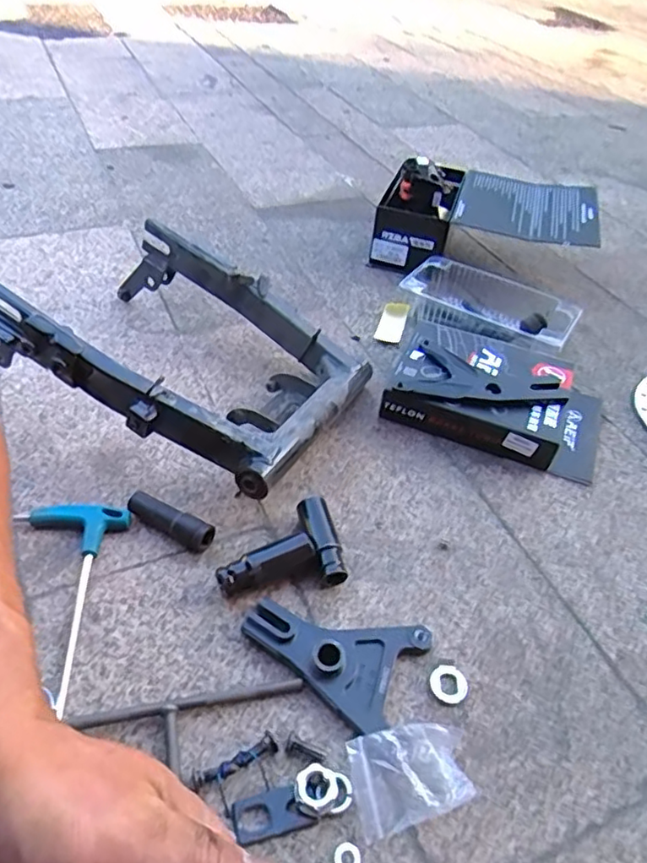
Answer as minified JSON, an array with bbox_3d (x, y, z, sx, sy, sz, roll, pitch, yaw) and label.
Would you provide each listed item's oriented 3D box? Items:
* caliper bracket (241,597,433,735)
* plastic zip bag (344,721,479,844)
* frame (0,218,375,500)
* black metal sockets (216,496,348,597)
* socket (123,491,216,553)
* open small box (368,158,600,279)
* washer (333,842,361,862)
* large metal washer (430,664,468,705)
[{"bbox_3d":[0.007,0.157,0.453,0.123,0.020,0.085,27,48,19],"label":"caliper bracket"},{"bbox_3d":[0.057,0.220,0.391,0.078,0.025,0.052,-12,48,-18],"label":"plastic zip bag"},{"bbox_3d":[-0.140,-0.085,0.610,0.327,0.113,0.260,23,47,16],"label":"frame"},{"bbox_3d":[-0.039,0.098,0.501,0.100,0.029,0.075,-8,47,-15],"label":"black metal sockets"},{"bbox_3d":[-0.132,0.075,0.516,0.080,0.026,0.021,23,47,15],"label":"socket"},{"bbox_3d":[0.227,-0.301,0.874,0.293,0.113,0.178,12,45,5],"label":"open small box"},{"bbox_3d":[0.014,0.258,0.364,0.016,0.004,0.016,3,45,-3],"label":"washer"},{"bbox_3d":[0.093,0.186,0.444,0.028,0.004,0.027,3,45,-3],"label":"large metal washer"}]

